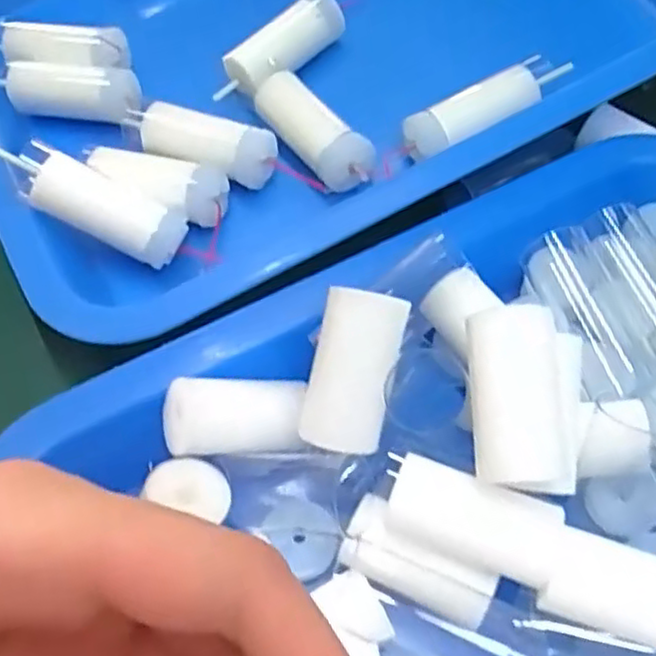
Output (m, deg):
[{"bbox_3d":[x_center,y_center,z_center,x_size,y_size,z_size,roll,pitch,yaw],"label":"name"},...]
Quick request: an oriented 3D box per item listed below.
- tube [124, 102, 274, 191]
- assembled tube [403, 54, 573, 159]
[{"bbox_3d":[-0.047,-0.068,0.255,0.055,0.016,0.016,19,60,13],"label":"tube"},{"bbox_3d":[0.056,-0.080,0.249,0.062,0.010,0.013,-26,63,0],"label":"assembled tube"}]

